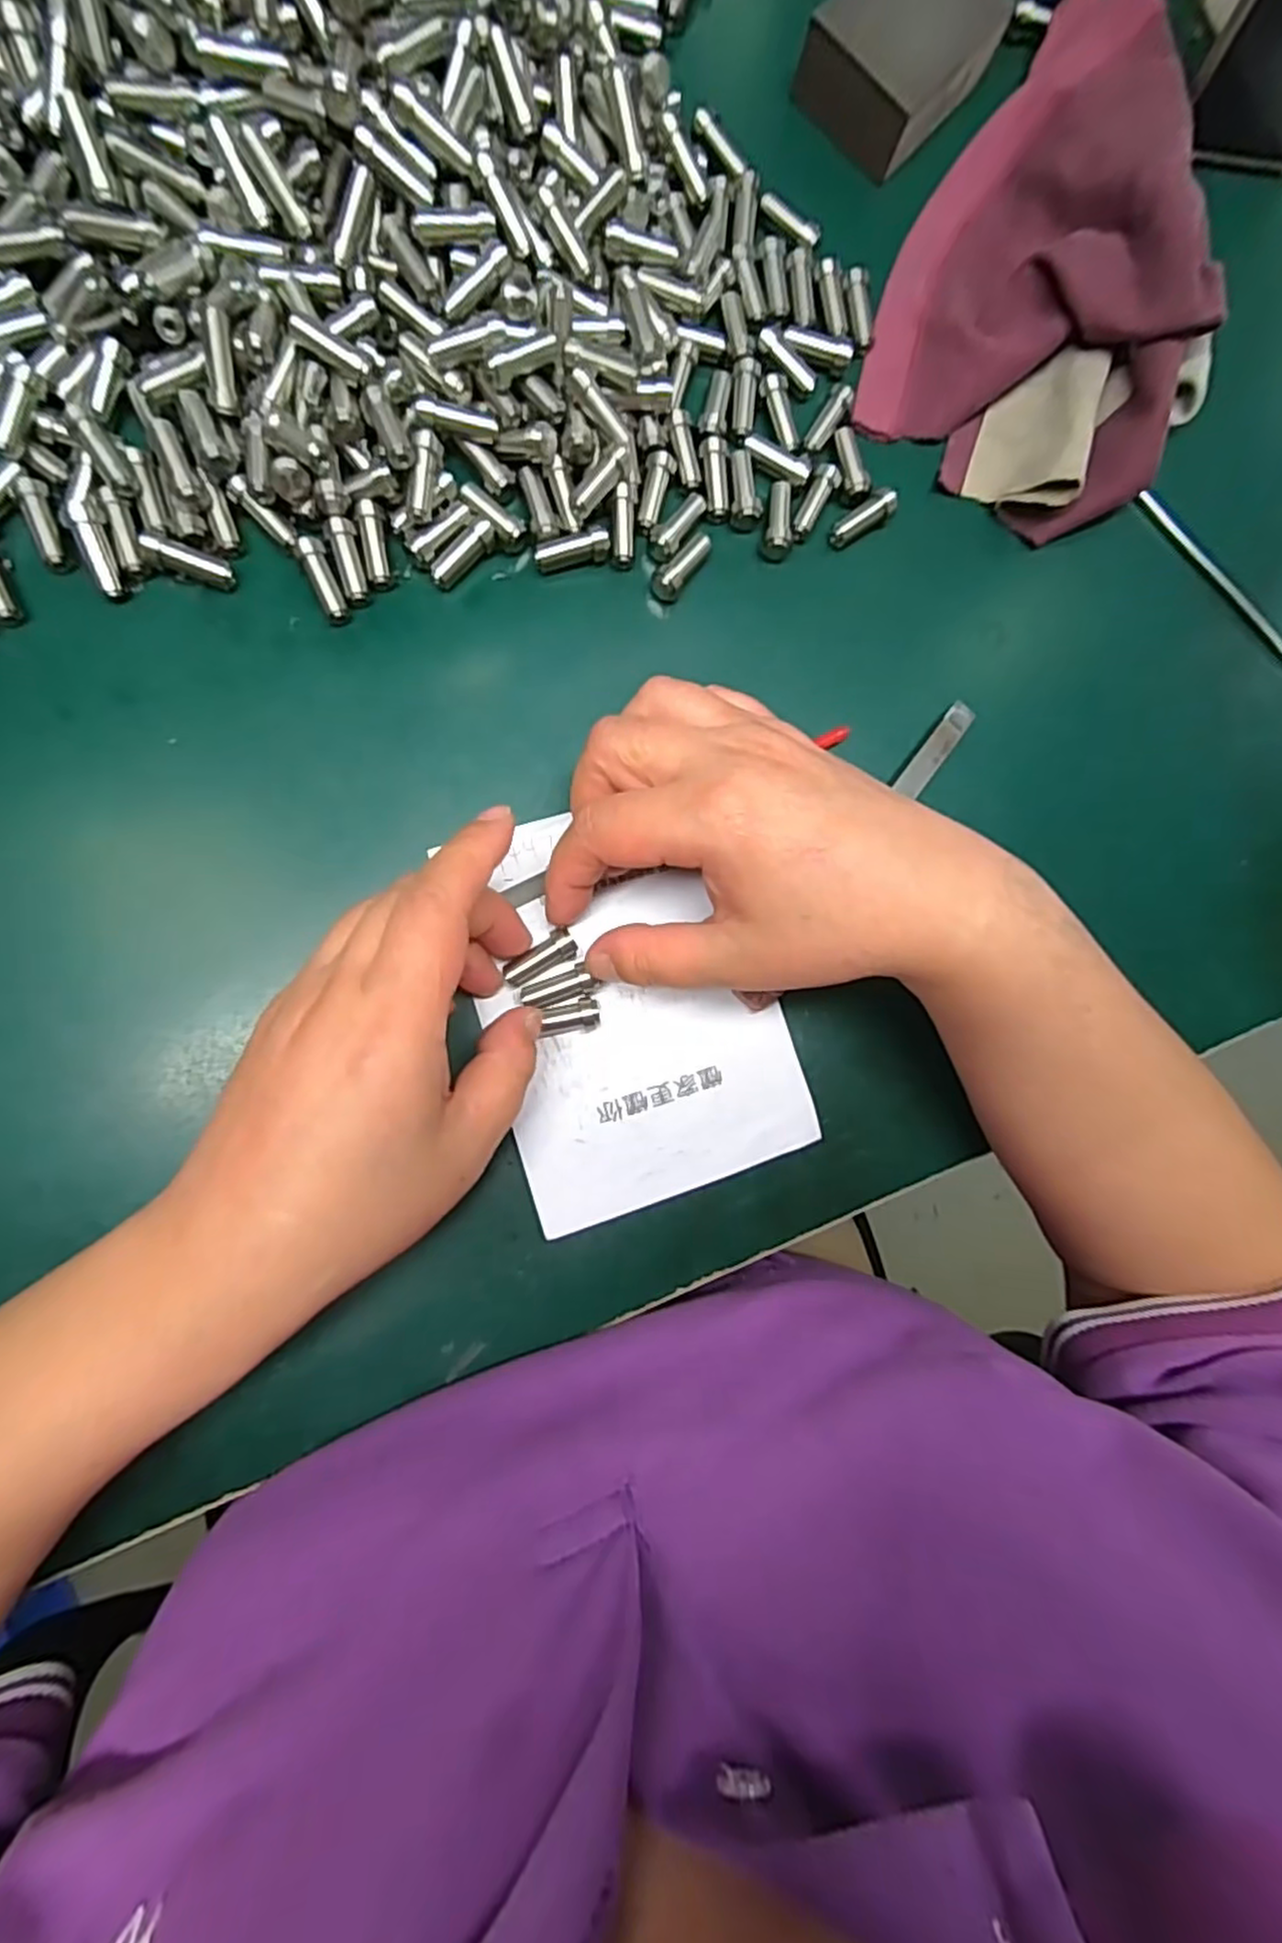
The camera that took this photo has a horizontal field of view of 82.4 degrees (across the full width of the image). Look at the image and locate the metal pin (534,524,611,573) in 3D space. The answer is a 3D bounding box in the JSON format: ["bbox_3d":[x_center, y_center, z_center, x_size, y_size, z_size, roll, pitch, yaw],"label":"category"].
[{"bbox_3d":[-0.025,-0.151,0.263,0.027,0.010,0.009,-16,93,-7],"label":"metal pin"}]

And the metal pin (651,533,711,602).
[{"bbox_3d":[0.014,-0.148,0.268,0.011,0.011,0.029,33,86,-7],"label":"metal pin"}]

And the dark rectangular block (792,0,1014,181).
[{"bbox_3d":[0.097,-0.345,0.274,0.051,0.024,0.072,40,85,-6],"label":"dark rectangular block"}]

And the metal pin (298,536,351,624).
[{"bbox_3d":[-0.108,-0.135,0.252,0.008,0.009,0.028,-22,93,-7],"label":"metal pin"}]

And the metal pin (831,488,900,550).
[{"bbox_3d":[0.084,-0.171,0.277,0.026,0.011,0.010,-39,95,-6],"label":"metal pin"}]

